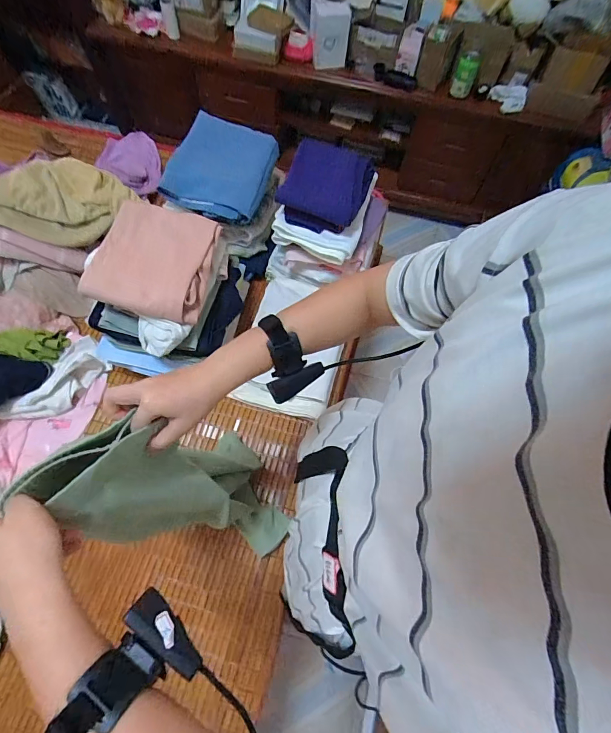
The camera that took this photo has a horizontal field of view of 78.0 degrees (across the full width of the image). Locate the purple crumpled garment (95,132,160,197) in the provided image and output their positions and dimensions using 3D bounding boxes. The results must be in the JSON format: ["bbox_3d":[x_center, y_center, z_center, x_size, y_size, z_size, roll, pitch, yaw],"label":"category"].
[{"bbox_3d":[-0.520,-0.628,1.156,0.161,0.066,0.252,8,67,1],"label":"purple crumpled garment"}]

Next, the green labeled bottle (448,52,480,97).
[{"bbox_3d":[0.515,-0.941,1.218,0.070,0.110,0.057,23,68,8],"label":"green labeled bottle"}]

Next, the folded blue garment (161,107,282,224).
[{"bbox_3d":[-0.203,-0.488,0.916,0.230,0.079,0.267,14,67,4],"label":"folded blue garment"}]

